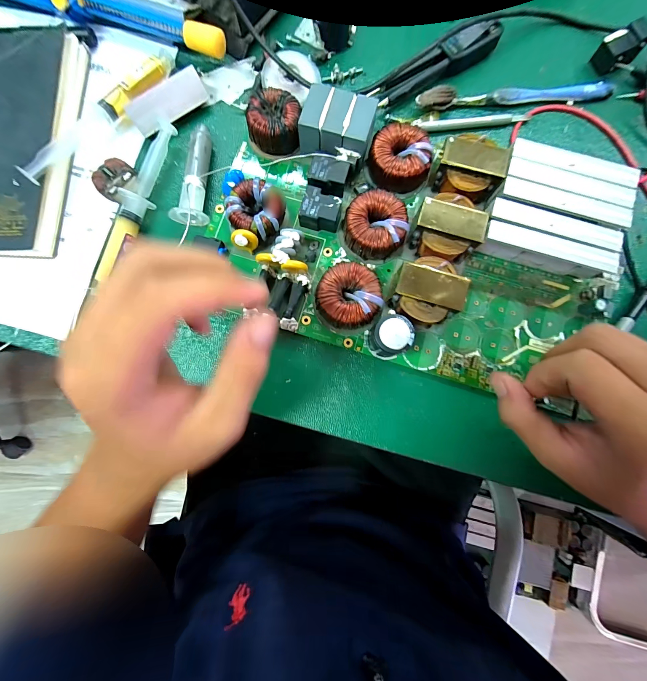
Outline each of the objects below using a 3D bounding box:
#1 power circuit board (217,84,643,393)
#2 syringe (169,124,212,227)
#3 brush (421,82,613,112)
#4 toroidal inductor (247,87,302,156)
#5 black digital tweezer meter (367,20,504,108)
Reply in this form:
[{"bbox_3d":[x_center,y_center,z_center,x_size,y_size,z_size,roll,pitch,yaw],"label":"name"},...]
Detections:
[{"bbox_3d":[0.069,-0.081,0.244,0.310,0.035,0.189,16,82,3],"label":"power circuit board"},{"bbox_3d":[-0.112,-0.144,0.265,0.024,0.019,0.089,3,82,1],"label":"syringe"},{"bbox_3d":[0.174,-0.221,0.275,0.175,0.018,0.013,-5,82,2],"label":"brush"},{"bbox_3d":[-0.041,-0.186,0.263,0.042,0.029,0.042,5,82,1],"label":"toroidal inductor"},{"bbox_3d":[0.105,-0.253,0.277,0.134,0.021,0.026,-28,82,-1],"label":"black digital tweezer meter"}]

